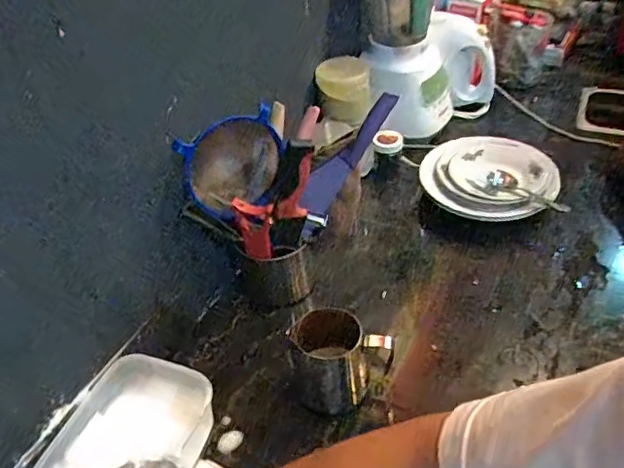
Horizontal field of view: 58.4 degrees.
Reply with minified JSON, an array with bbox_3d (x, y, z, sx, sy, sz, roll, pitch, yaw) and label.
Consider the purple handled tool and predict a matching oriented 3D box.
[{"bbox_3d":[0.038,-0.092,0.728,0.020,0.059,0.212,43,104,40],"label":"purple handled tool"}]

